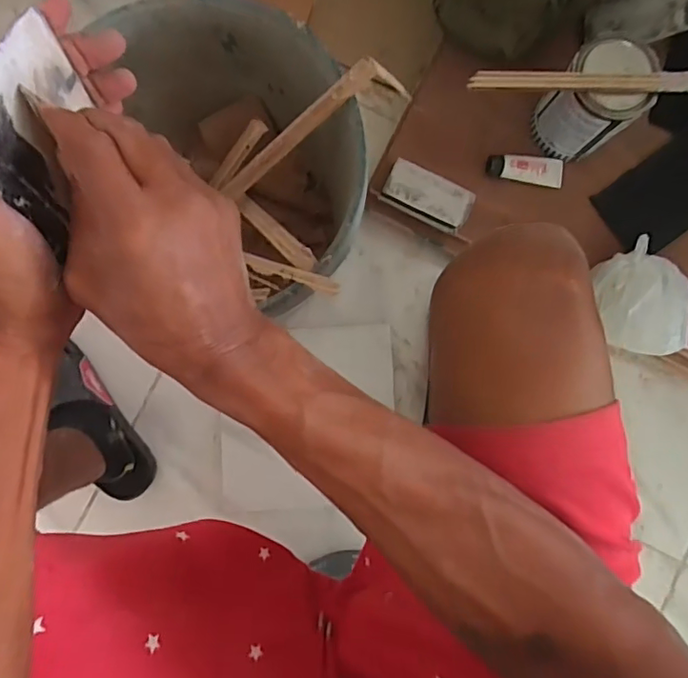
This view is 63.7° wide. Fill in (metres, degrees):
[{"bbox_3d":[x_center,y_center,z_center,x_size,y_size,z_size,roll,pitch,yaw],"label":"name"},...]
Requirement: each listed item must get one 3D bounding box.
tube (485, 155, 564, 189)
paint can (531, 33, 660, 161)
[{"bbox_3d":[0.242,-0.227,0.738,0.104,0.017,0.038,5,85,-4],"label":"tube"},{"bbox_3d":[0.305,-0.293,0.684,0.096,0.139,0.088,0,85,-4],"label":"paint can"}]

